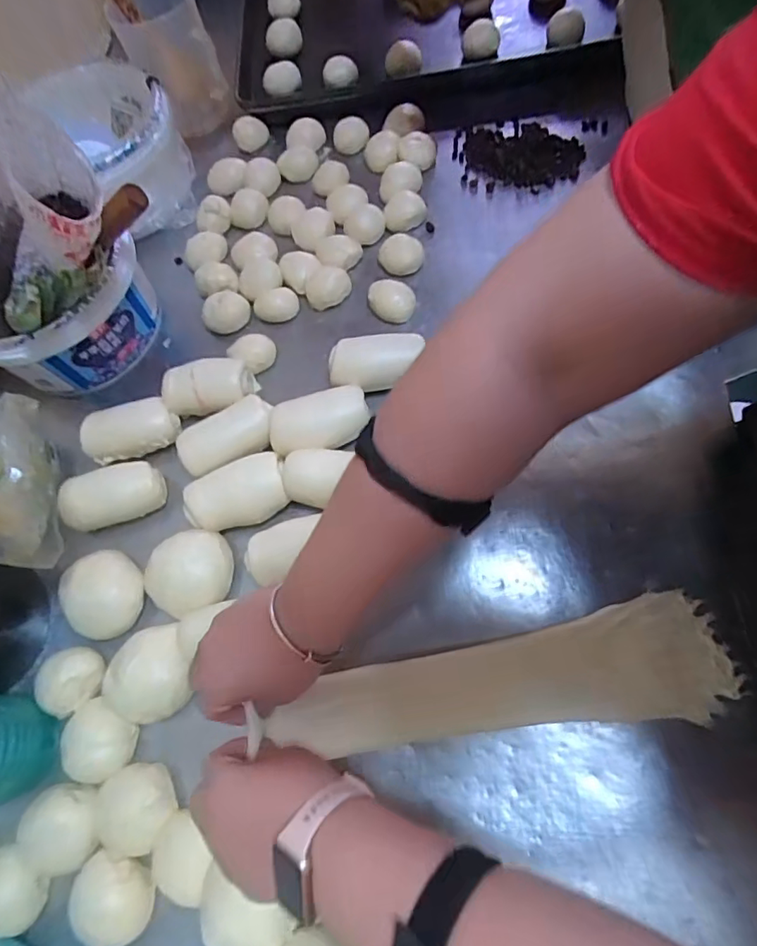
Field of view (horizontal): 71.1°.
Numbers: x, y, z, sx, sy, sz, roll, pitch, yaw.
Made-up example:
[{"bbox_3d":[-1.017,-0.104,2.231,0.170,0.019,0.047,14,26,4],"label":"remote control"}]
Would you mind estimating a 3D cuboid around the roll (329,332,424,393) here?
[{"bbox_3d":[-0.001,-0.111,0.541,0.095,0.043,0.052,-9,67,6],"label":"roll"}]

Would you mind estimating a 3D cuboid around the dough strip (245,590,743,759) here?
[{"bbox_3d":[0.090,0.165,0.415,0.359,0.023,0.085,-9,67,-2],"label":"dough strip"}]

